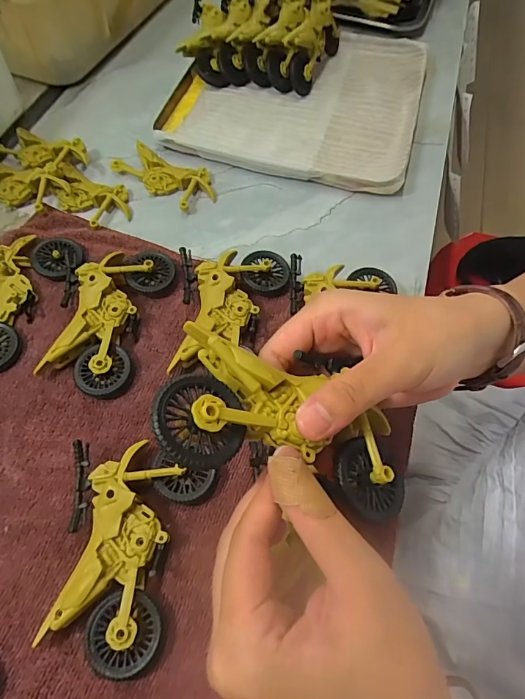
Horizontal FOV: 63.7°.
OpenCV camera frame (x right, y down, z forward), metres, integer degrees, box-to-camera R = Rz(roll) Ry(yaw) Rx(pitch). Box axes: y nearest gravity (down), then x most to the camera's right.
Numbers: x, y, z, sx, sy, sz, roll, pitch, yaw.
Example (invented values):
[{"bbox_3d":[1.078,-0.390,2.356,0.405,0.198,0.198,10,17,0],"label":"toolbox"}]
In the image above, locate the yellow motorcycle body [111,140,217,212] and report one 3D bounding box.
[{"bbox_3d":[-0.087,-0.159,0.384,0.096,0.014,0.049,33,65,14],"label":"yellow motorcycle body"}]

